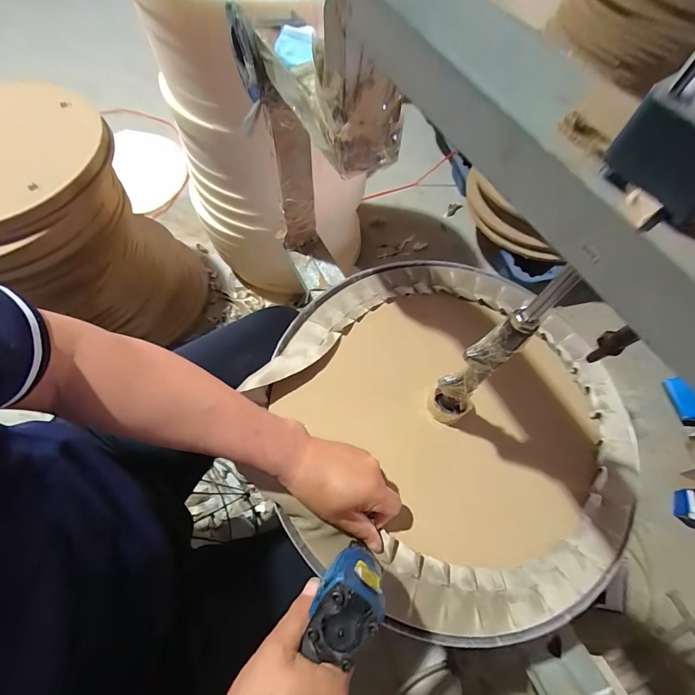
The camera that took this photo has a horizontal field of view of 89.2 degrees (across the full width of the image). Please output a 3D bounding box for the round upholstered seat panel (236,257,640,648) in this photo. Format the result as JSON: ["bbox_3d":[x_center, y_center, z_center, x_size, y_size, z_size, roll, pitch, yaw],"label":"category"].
[{"bbox_3d":[0.123,0.097,0.482,0.459,0.080,0.462,1,63,-3],"label":"round upholstered seat panel"}]

